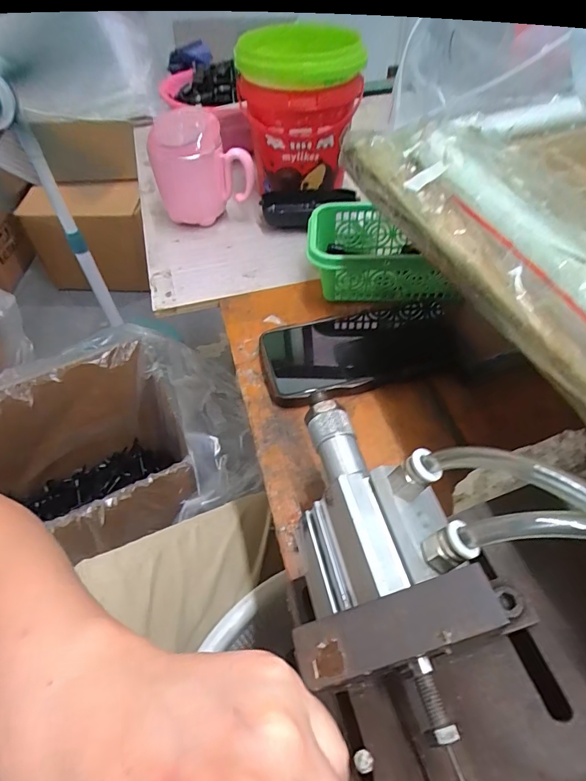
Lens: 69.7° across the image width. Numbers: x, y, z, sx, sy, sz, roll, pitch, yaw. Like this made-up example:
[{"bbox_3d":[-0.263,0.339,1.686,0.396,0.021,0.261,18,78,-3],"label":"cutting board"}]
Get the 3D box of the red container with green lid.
[{"bbox_3d":[0.009,-0.301,0.475,0.124,0.155,0.107,-1,51,2],"label":"red container with green lid"}]

